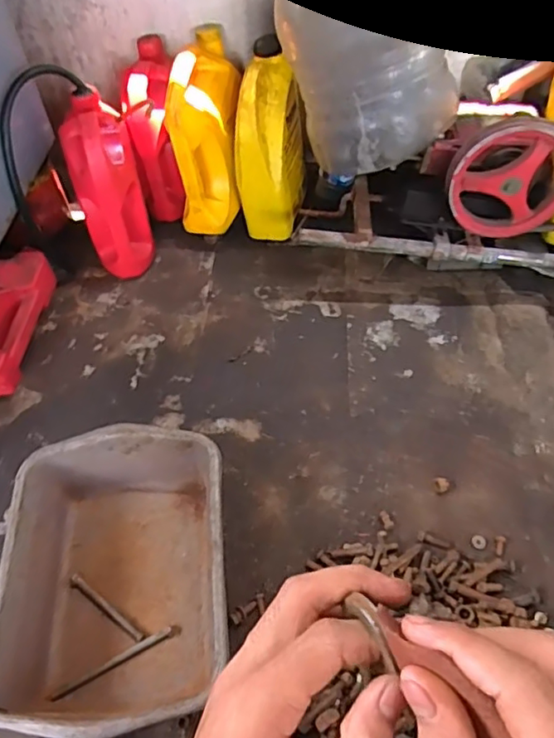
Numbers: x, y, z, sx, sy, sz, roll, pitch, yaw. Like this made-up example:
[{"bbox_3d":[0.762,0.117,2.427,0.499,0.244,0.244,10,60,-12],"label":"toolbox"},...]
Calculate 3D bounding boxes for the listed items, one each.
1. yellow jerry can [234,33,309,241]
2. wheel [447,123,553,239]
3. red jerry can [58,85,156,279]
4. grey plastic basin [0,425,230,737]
[{"bbox_3d":[-0.006,-0.407,1.077,0.106,0.307,0.169,14,55,11],"label":"yellow jerry can"},{"bbox_3d":[0.367,-0.298,0.904,0.191,0.176,0.056,5,54,5],"label":"wheel"},{"bbox_3d":[-0.306,-0.324,1.048,0.113,0.300,0.163,-15,55,-10],"label":"red jerry can"},{"bbox_3d":[-0.200,0.260,0.726,0.264,0.125,0.356,-5,54,-2],"label":"grey plastic basin"}]

